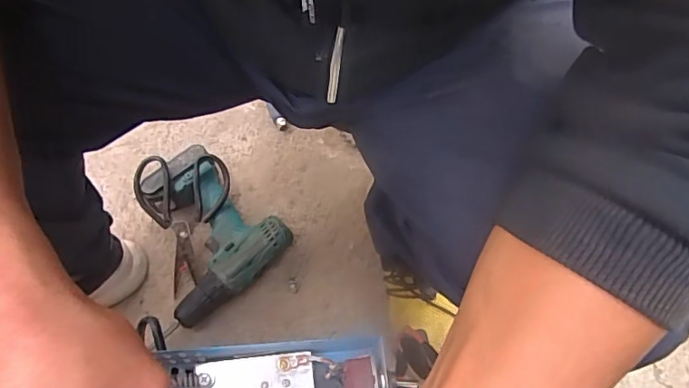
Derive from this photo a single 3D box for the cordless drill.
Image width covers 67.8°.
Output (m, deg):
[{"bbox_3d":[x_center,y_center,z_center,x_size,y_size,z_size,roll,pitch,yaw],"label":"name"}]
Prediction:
[{"bbox_3d":[-0.197,0.050,0.706,0.178,0.073,0.206,-38,66,-15],"label":"cordless drill"}]

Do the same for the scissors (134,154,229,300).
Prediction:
[{"bbox_3d":[-0.222,0.038,0.716,0.126,0.022,0.182,-6,88,-6],"label":"scissors"}]

